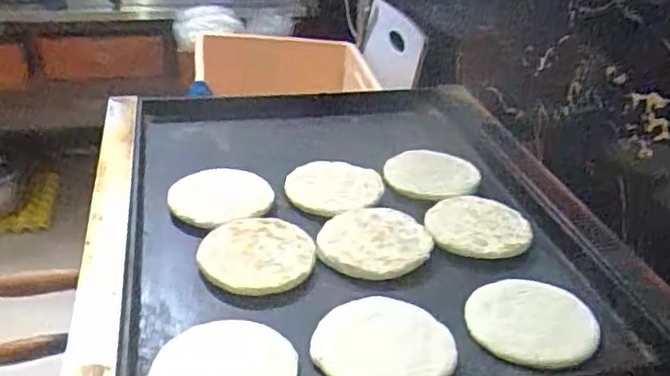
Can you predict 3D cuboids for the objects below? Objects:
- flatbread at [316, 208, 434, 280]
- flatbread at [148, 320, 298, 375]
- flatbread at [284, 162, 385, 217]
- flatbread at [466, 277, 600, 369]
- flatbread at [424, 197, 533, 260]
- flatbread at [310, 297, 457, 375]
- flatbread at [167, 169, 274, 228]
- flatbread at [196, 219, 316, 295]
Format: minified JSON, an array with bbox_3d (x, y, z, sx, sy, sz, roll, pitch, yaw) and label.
[{"bbox_3d":[0.046,0.060,0.772,0.126,0.013,0.126,2,30,-1],"label":"flatbread"},{"bbox_3d":[-0.098,0.160,0.590,0.122,0.012,0.125,2,30,-1],"label":"flatbread"},{"bbox_3d":[-0.004,-0.001,0.879,0.127,0.018,0.127,2,30,-1],"label":"flatbread"},{"bbox_3d":[0.199,0.133,0.676,0.125,0.016,0.119,2,30,-1],"label":"flatbread"},{"bbox_3d":[0.174,0.043,0.810,0.124,0.015,0.123,6,30,4],"label":"flatbread"},{"bbox_3d":[0.046,0.147,0.631,0.129,0.011,0.124,2,30,-1],"label":"flatbread"},{"bbox_3d":[-0.147,0.009,0.837,0.128,0.020,0.115,27,38,35],"label":"flatbread"},{"bbox_3d":[-0.087,0.072,0.739,0.123,0.016,0.123,0,30,-6],"label":"flatbread"}]

